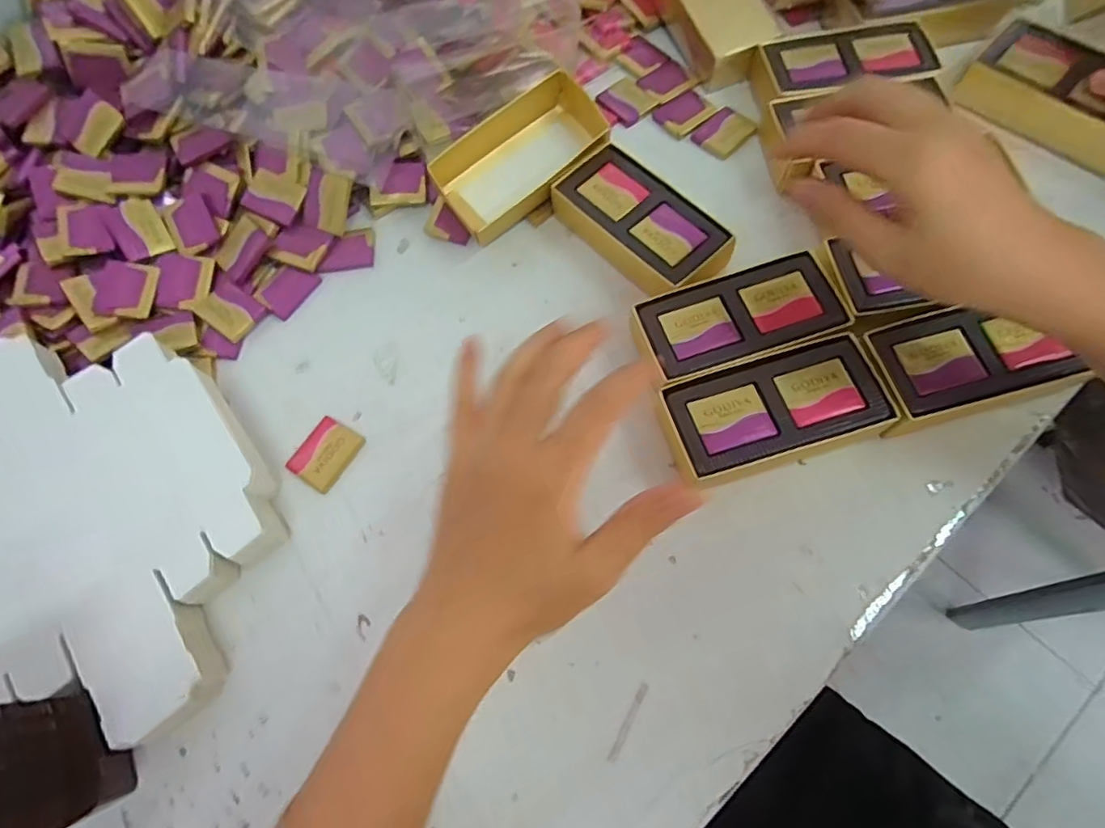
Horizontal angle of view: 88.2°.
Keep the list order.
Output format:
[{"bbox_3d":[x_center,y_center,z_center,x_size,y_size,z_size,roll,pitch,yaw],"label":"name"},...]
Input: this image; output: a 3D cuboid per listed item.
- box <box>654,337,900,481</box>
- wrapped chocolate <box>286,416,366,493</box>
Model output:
[{"bbox_3d":[0.121,-0.002,0.318,0.116,0.026,0.058,-17,67,-2],"label":"box"},{"bbox_3d":[-0.139,0.024,0.350,0.032,0.007,0.040,29,73,16],"label":"wrapped chocolate"}]

